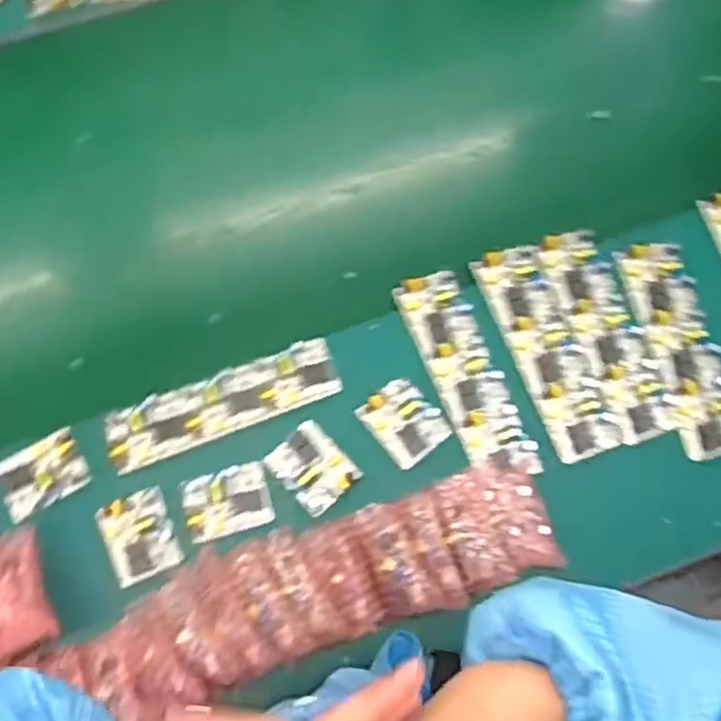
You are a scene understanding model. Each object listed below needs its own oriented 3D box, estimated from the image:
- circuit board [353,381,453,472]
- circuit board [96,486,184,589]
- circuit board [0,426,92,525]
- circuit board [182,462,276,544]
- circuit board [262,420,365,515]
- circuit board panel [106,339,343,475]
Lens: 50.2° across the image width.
[{"bbox_3d":[0.046,0.064,0.806,0.065,0.016,0.080,-38,78,-11],"label":"circuit board"},{"bbox_3d":[-0.220,0.175,0.769,0.064,0.019,0.079,-21,75,-7],"label":"circuit board"},{"bbox_3d":[-0.325,0.116,0.783,0.086,0.024,0.062,-35,76,-12],"label":"circuit board"},{"bbox_3d":[-0.133,0.143,0.776,0.086,0.013,0.064,-14,91,-17],"label":"circuit board"},{"bbox_3d":[-0.050,0.110,0.789,0.065,0.018,0.082,-41,78,-12],"label":"circuit board"},{"bbox_3d":[-0.143,0.043,0.800,0.240,0.021,0.061,-20,75,-7],"label":"circuit board panel"}]

